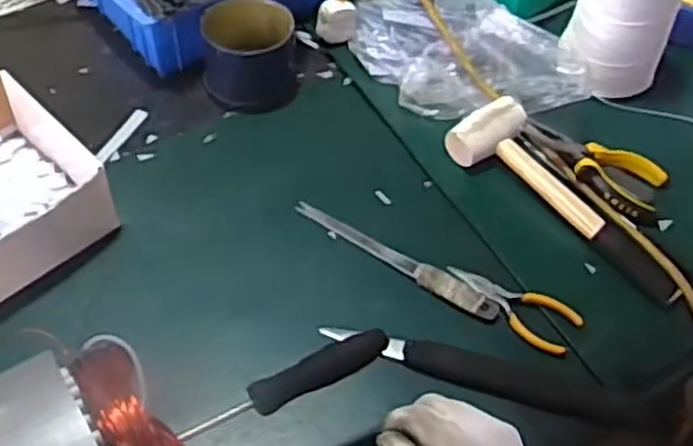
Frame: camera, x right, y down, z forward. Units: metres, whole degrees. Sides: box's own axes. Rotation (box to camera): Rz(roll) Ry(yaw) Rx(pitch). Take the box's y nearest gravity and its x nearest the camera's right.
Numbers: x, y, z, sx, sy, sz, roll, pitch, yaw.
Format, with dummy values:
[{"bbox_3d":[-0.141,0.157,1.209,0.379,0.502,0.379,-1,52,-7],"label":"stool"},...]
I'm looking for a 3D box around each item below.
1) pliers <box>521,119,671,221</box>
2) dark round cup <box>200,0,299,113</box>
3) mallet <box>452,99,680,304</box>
[{"bbox_3d":[0.243,-0.057,0.770,0.144,0.025,0.070,25,55,14],"label":"pliers"},{"bbox_3d":[-0.102,-0.176,0.821,0.101,0.078,0.097,2,53,-3],"label":"dark round cup"},{"bbox_3d":[0.206,-0.017,0.737,0.074,0.048,0.252,-29,60,-24],"label":"mallet"}]

